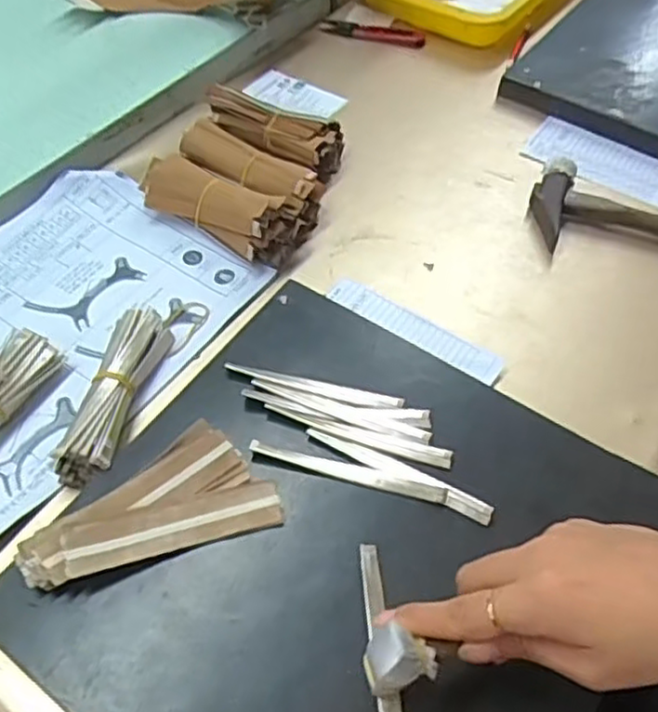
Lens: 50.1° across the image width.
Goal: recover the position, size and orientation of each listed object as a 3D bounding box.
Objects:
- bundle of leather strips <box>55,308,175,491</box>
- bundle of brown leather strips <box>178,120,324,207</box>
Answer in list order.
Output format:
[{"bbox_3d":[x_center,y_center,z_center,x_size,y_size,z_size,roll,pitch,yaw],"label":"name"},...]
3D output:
[{"bbox_3d":[-0.143,0.025,0.478,0.032,0.039,0.130,10,54,7],"label":"bundle of leather strips"},{"bbox_3d":[-0.067,-0.154,0.596,0.130,0.041,0.044,30,60,20],"label":"bundle of brown leather strips"}]

